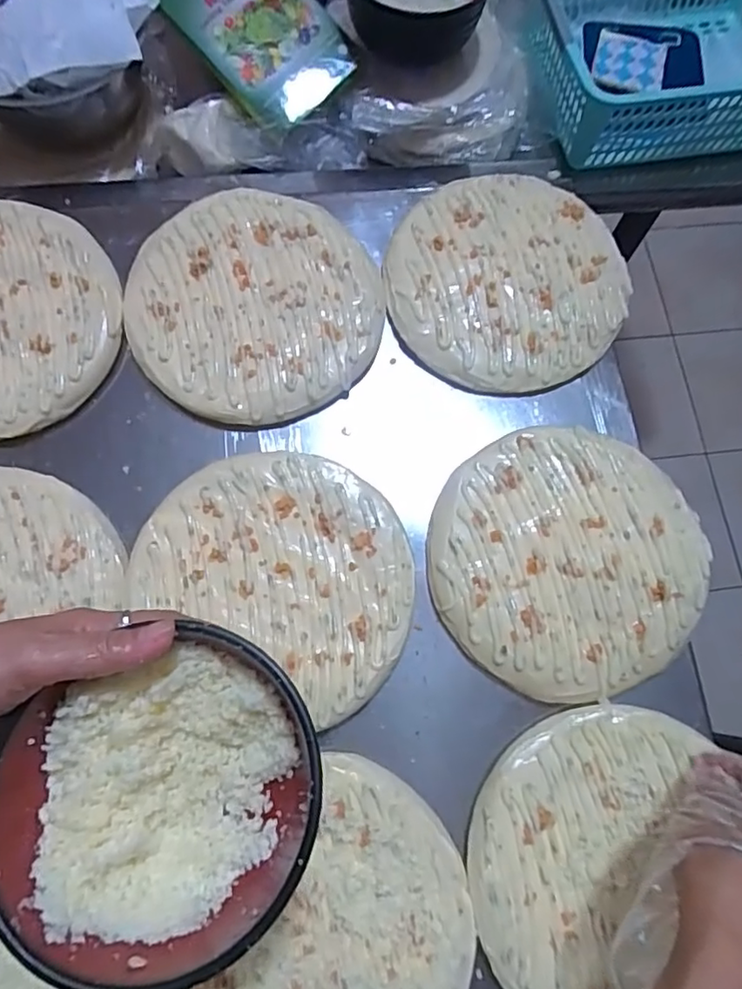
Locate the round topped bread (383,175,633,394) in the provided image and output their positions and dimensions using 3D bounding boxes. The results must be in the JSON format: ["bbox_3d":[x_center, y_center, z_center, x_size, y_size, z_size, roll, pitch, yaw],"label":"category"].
[{"bbox_3d":[0.115,-0.180,0.492,0.191,0.014,0.191,0,80,-1],"label":"round topped bread"}]

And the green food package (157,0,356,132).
[{"bbox_3d":[-0.120,-0.460,0.552,0.115,0.032,0.217,-43,100,5],"label":"green food package"}]

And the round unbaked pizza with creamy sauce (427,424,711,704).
[{"bbox_3d":[0.142,0.045,0.432,0.194,0.020,0.187,1,75,-3],"label":"round unbaked pizza with creamy sauce"}]

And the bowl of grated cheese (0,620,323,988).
[{"bbox_3d":[-0.092,0.140,0.275,0.140,0.064,0.126,-27,78,-8],"label":"bowl of grated cheese"}]

